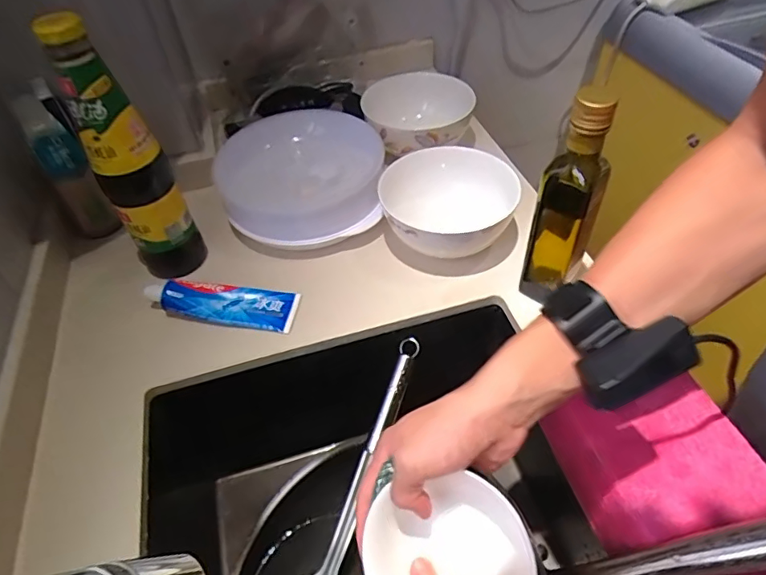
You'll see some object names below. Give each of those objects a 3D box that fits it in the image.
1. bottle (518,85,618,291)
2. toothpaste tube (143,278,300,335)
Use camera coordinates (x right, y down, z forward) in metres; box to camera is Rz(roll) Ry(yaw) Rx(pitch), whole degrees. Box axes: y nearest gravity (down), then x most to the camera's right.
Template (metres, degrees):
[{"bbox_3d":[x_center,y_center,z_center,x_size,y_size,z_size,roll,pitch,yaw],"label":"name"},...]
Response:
[{"bbox_3d":[0.166,-0.075,0.452,0.049,0.223,0.048,21,53,22],"label":"bottle"},{"bbox_3d":[-0.174,0.015,0.546,0.160,0.030,0.050,5,48,8],"label":"toothpaste tube"}]

